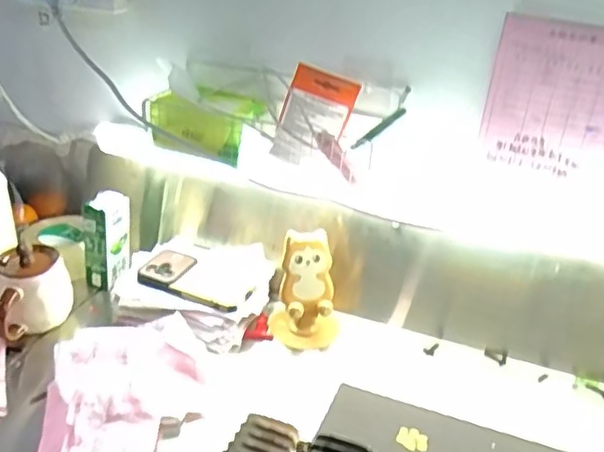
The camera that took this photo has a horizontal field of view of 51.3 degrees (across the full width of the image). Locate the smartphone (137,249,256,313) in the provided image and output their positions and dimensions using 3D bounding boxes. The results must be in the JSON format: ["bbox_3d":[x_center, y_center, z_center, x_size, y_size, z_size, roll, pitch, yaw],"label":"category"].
[{"bbox_3d":[-0.143,0.074,0.864,0.154,0.012,0.075,19,41,18],"label":"smartphone"}]

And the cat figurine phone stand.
[{"bbox_3d":[0.004,0.088,0.854,0.074,0.163,0.081,-9,30,-19],"label":"cat figurine phone stand"}]

